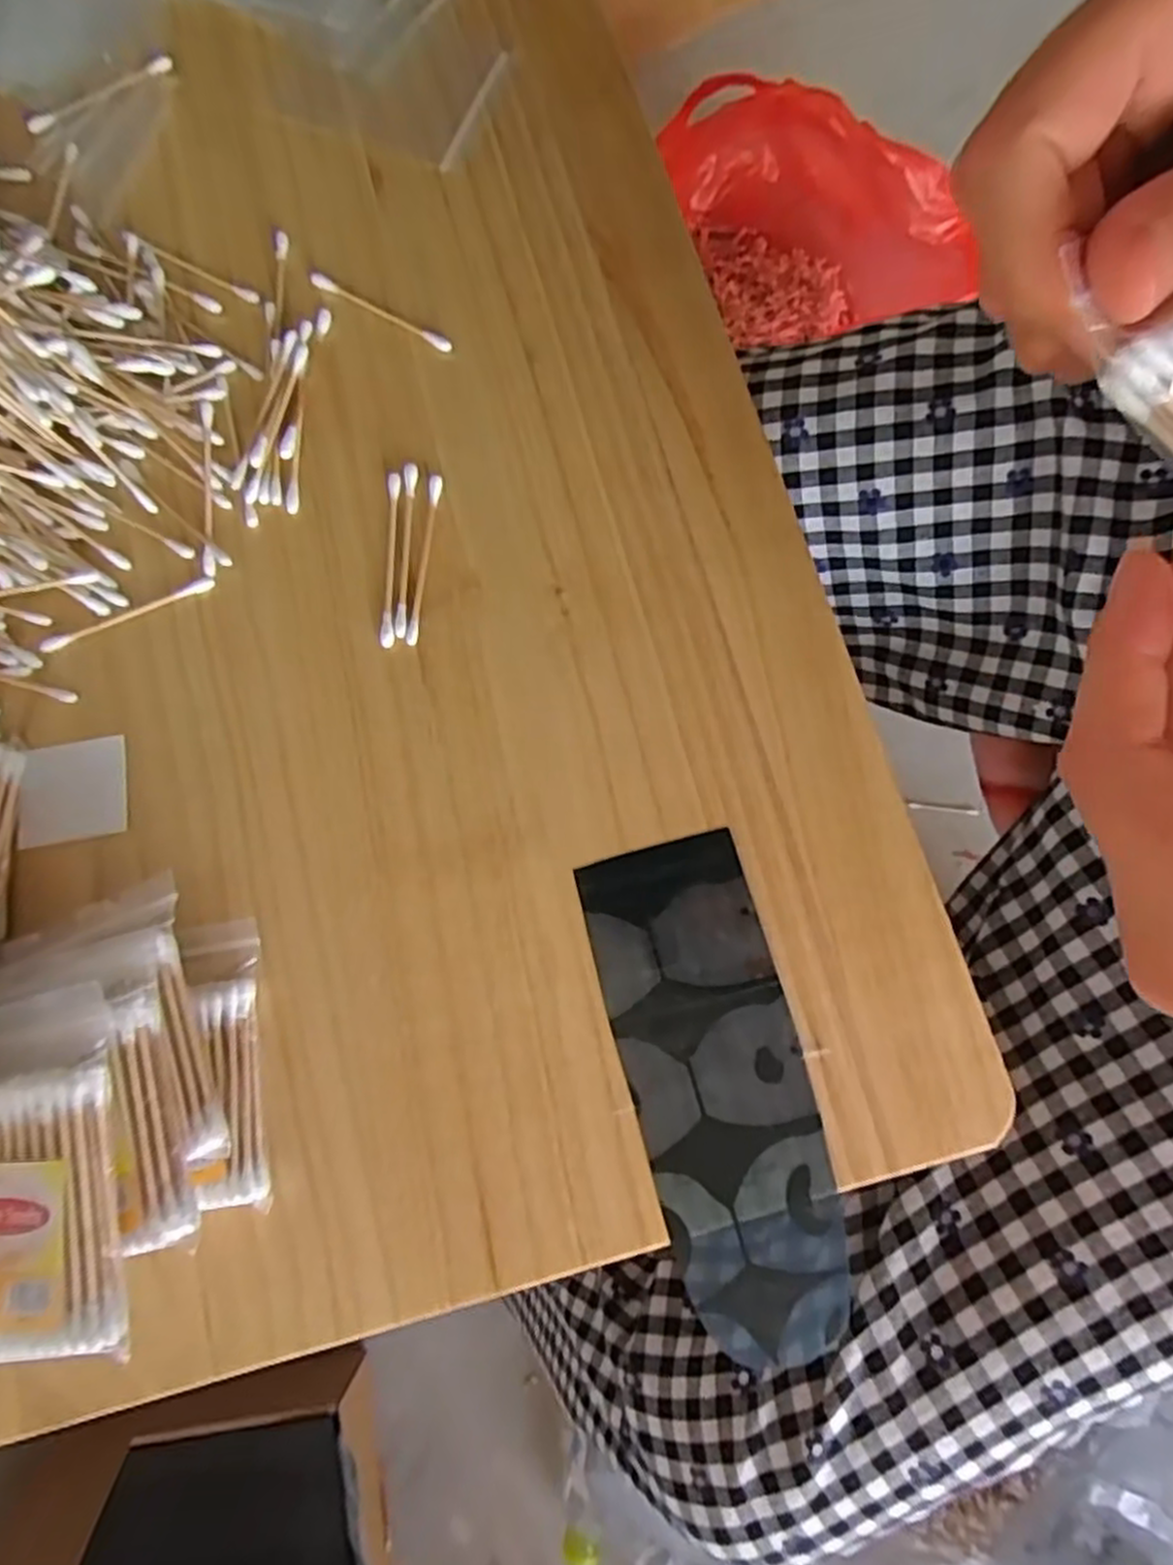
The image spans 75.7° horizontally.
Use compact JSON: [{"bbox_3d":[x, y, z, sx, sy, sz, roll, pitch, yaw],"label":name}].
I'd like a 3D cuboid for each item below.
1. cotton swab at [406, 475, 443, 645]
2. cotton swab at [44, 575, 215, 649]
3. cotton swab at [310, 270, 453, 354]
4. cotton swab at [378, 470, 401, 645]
[{"bbox_3d":[-0.065,-0.089,0.302,0.005,0.004,0.072,6,79,2],"label":"cotton swab"},{"bbox_3d":[-0.183,-0.067,0.300,0.071,0.004,0.006,-22,79,-3],"label":"cotton swab"},{"bbox_3d":[-0.090,-0.203,0.326,0.072,0.004,0.008,31,81,7],"label":"cotton swab"},{"bbox_3d":[-0.078,-0.089,0.301,0.006,0.004,0.073,0,79,1],"label":"cotton swab"}]

